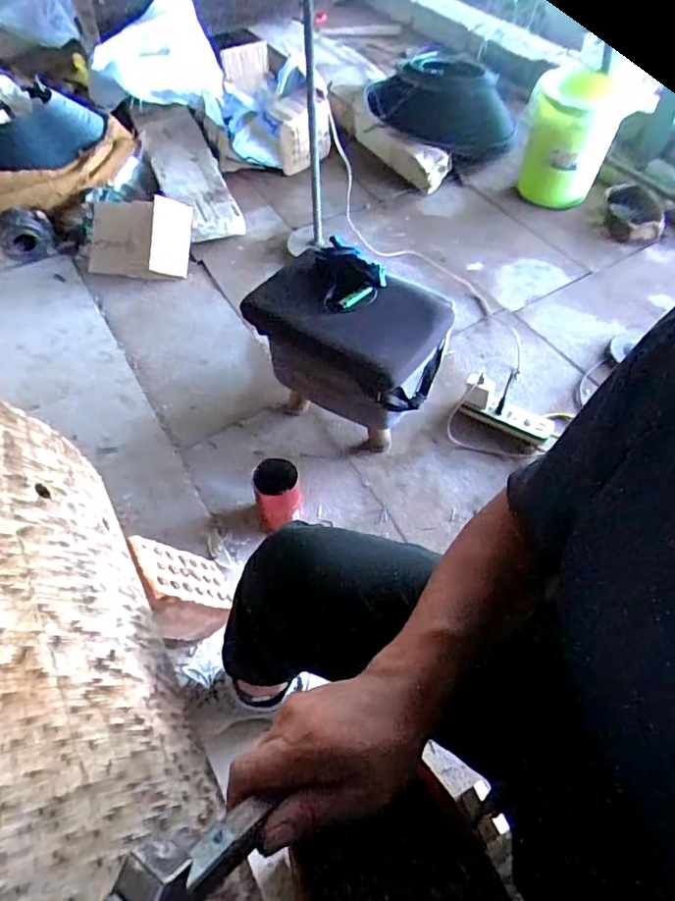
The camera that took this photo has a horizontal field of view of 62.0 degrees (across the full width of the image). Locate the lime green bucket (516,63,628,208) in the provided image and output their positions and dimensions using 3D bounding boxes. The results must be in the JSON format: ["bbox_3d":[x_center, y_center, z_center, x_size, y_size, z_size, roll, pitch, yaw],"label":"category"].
[{"bbox_3d":[0.661,-0.890,1.620,0.239,0.343,0.251,19,51,14],"label":"lime green bucket"}]

